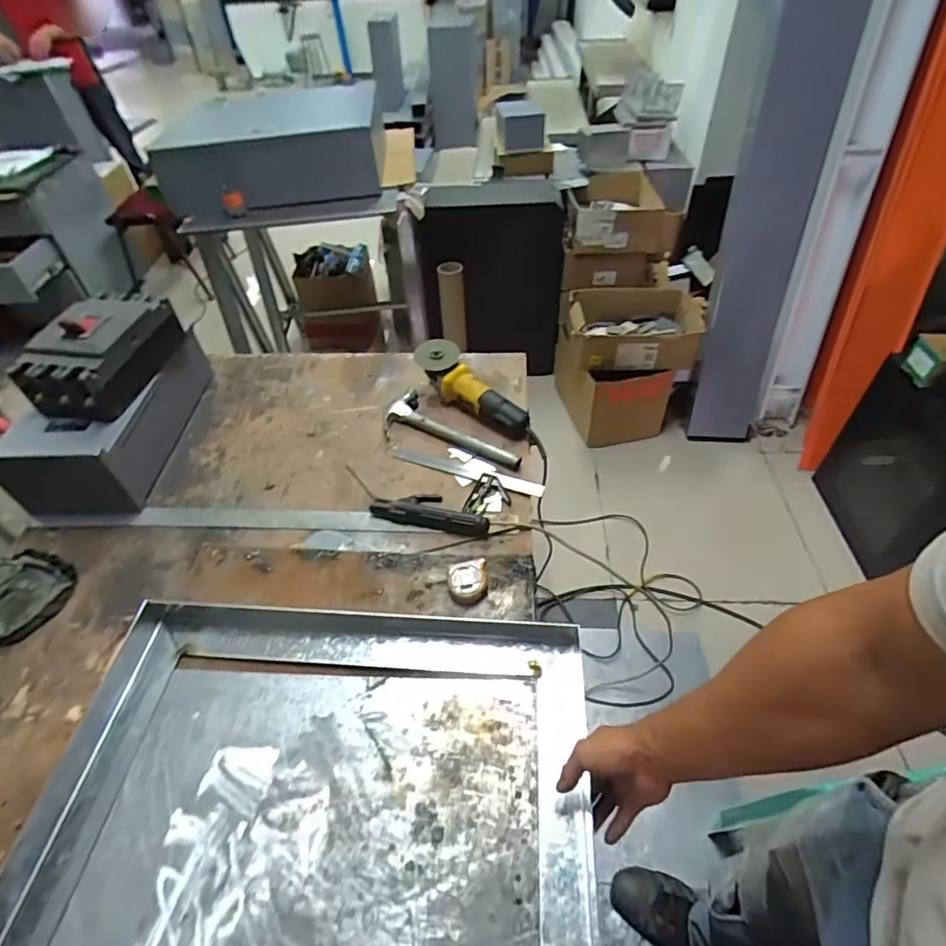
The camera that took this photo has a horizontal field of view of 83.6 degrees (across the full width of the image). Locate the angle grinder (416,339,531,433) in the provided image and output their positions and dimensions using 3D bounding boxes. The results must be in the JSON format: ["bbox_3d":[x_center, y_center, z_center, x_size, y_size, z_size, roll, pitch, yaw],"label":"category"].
[{"bbox_3d":[-0.002,-0.171,1.082,0.290,0.073,0.095,40,61,19],"label":"angle grinder"}]

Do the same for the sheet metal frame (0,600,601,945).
[{"bbox_3d":[-0.195,0.442,0.564,0.647,0.086,0.635,0,47,6],"label":"sheet metal frame"}]

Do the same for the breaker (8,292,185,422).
[{"bbox_3d":[-0.672,-0.224,0.963,0.148,0.116,0.262,7,48,10],"label":"breaker"}]

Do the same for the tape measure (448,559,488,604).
[{"bbox_3d":[-0.009,0.163,0.801,0.058,0.029,0.059,-7,47,-3],"label":"tape measure"}]

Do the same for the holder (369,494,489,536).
[{"bbox_3d":[-0.072,0.058,0.906,0.200,0.030,0.068,7,48,11],"label":"holder"}]

